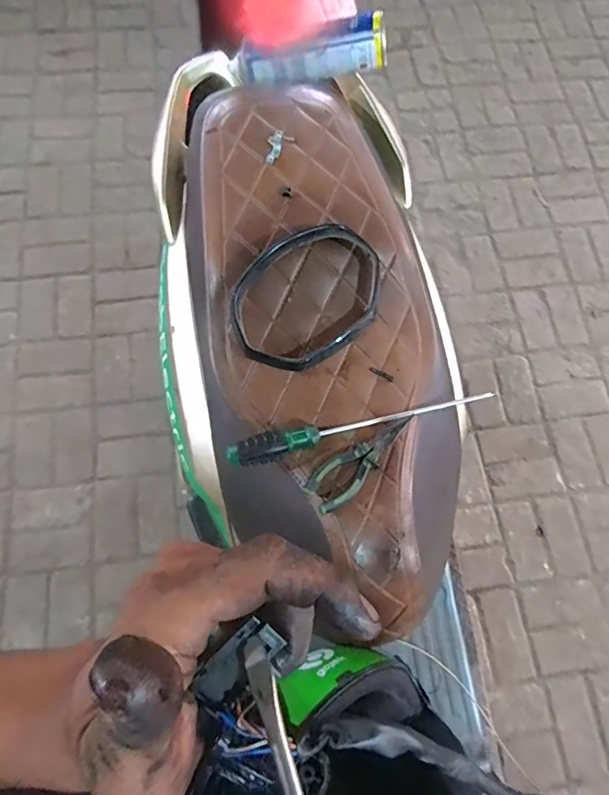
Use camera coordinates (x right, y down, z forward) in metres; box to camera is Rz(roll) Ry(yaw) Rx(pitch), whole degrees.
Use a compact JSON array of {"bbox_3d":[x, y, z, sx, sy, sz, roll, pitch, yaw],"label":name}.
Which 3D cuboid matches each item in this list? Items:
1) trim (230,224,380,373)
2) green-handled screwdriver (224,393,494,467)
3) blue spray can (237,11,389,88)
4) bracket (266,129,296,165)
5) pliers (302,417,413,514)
[{"bbox_3d":[0.004,-0.117,0.580,0.189,0.034,0.152,-20,102,-4],"label":"trim"},{"bbox_3d":[0.079,0.029,0.589,0.349,0.029,0.031,-12,70,-17],"label":"green-handled screwdriver"},{"bbox_3d":[0.002,-0.487,0.692,0.224,0.057,0.058,-1,69,16],"label":"blue spray can"},{"bbox_3d":[-0.038,-0.320,0.622,0.028,0.010,0.046,26,86,9],"label":"bracket"},{"bbox_3d":[0.067,0.072,0.558,0.148,0.019,0.047,-38,77,-13],"label":"pliers"}]

